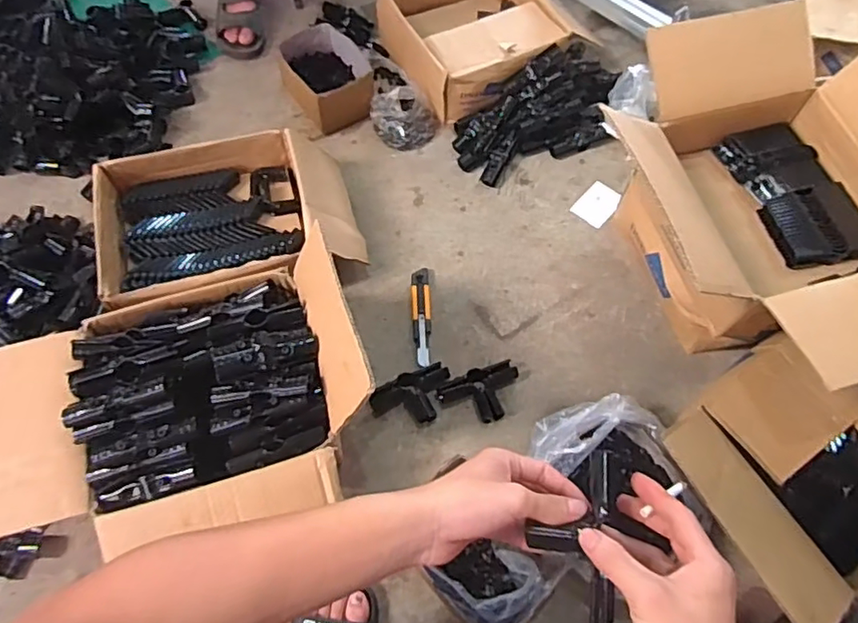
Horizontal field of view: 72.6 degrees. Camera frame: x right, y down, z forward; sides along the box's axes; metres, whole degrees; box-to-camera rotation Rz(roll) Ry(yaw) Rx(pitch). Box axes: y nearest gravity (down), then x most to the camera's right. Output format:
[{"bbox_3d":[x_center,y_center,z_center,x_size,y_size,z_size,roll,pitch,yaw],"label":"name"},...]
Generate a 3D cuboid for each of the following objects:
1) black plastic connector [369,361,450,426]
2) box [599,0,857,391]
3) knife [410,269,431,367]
[{"bbox_3d":[-0.026,0.140,0.939,0.131,0.024,0.082,-14,63,-9],"label":"black plastic connector"},{"bbox_3d":[0.491,-0.124,0.890,0.433,0.374,0.532,-13,63,-8],"label":"box"},{"bbox_3d":[-0.012,0.009,1.015,0.034,0.016,0.179,-2,62,-2],"label":"knife"}]

